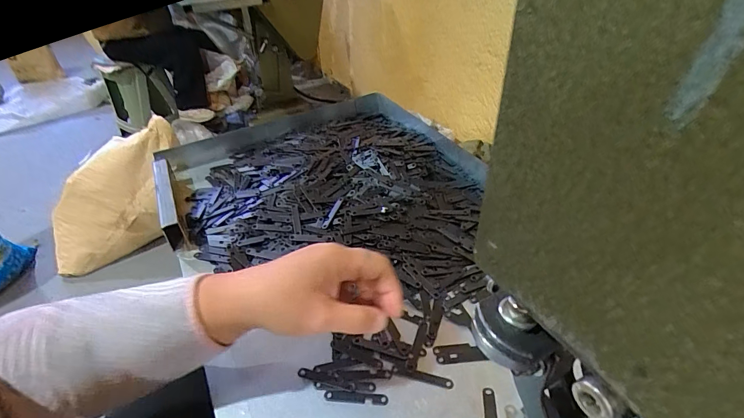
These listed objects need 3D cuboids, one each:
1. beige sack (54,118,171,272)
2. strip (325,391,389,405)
[{"bbox_3d":[-0.992,-0.016,1.501,0.209,0.702,0.274,39,10,38],"label":"beige sack"},{"bbox_3d":[-0.013,0.155,0.318,0.051,0.004,0.008,1,38,6],"label":"strip"}]

